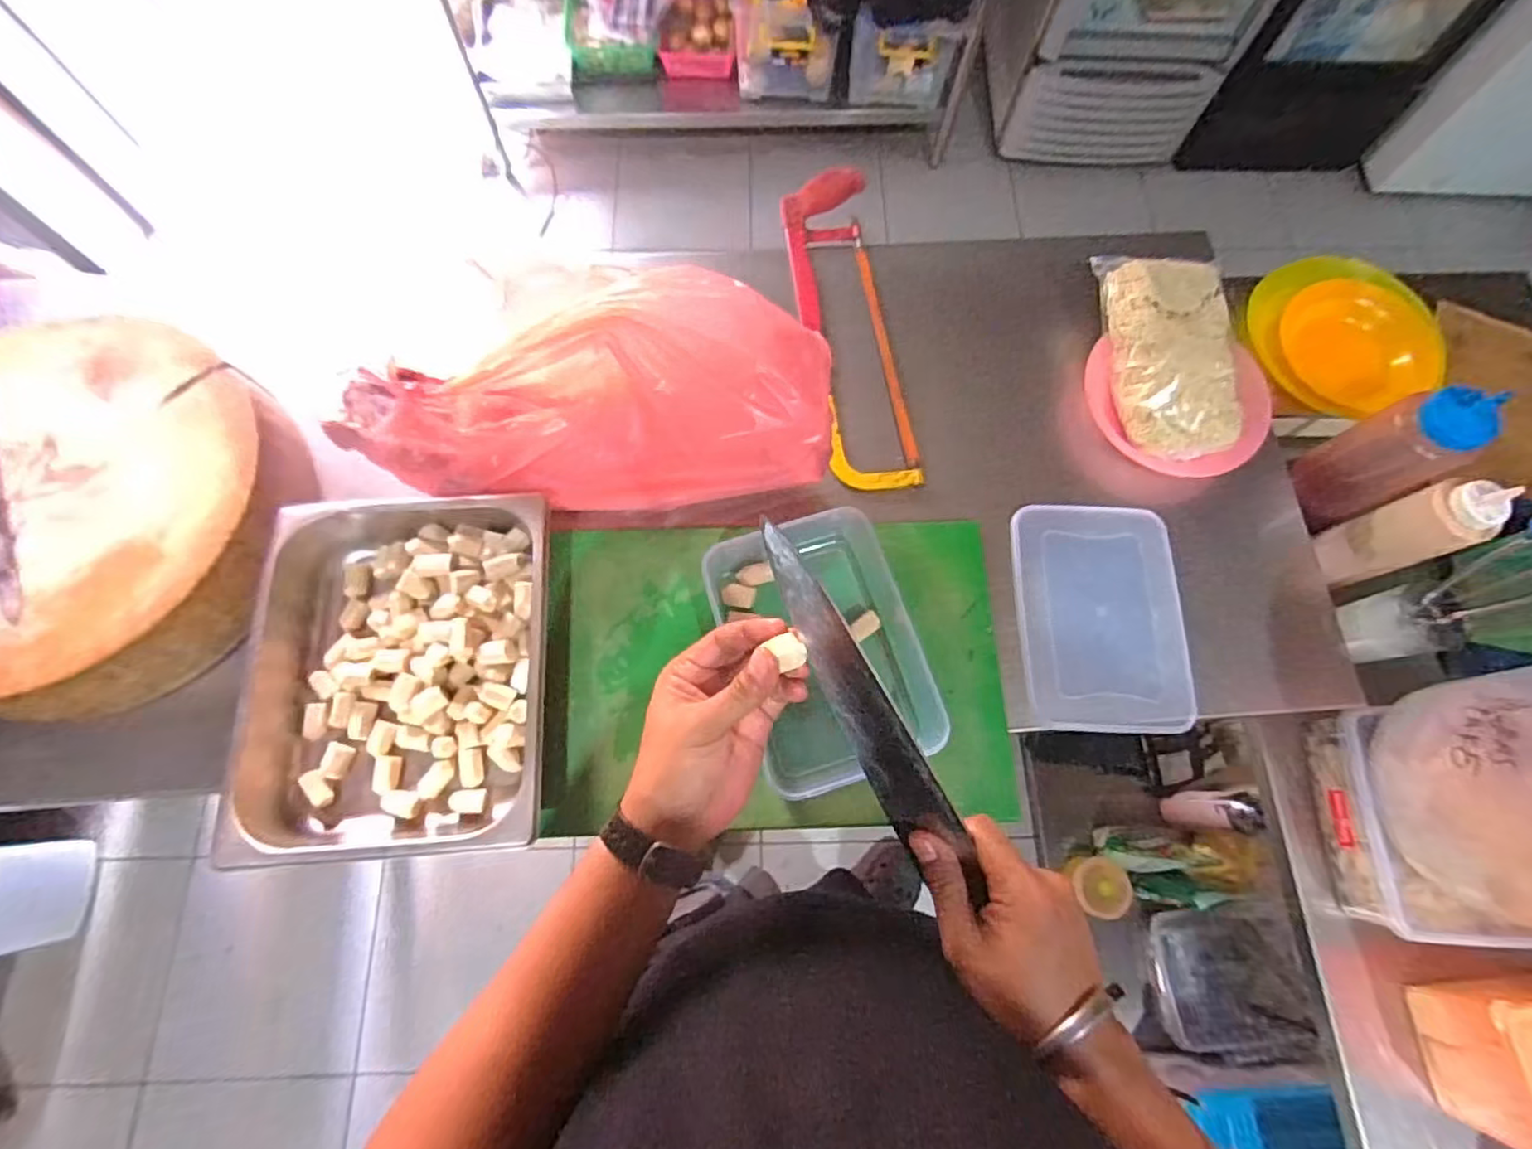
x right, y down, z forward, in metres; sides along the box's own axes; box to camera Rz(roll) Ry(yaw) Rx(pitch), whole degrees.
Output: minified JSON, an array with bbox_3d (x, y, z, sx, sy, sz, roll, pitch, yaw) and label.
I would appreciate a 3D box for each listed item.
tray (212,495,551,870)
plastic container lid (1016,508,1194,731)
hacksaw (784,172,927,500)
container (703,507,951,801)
[{"bbox_3d":[-0.338,0.087,0.625,0.265,0.068,0.332,-4,73,-3],"label":"tray"},{"bbox_3d":[0.349,0.044,0.682,0.162,0.019,0.231,1,72,-1],"label":"plastic container lid"},{"bbox_3d":[0.097,-0.302,0.775,0.108,0.037,0.434,-8,73,-4],"label":"hacksaw"},{"bbox_3d":[0.051,0.067,0.632,0.169,0.079,0.259,-17,74,-7],"label":"container"}]

